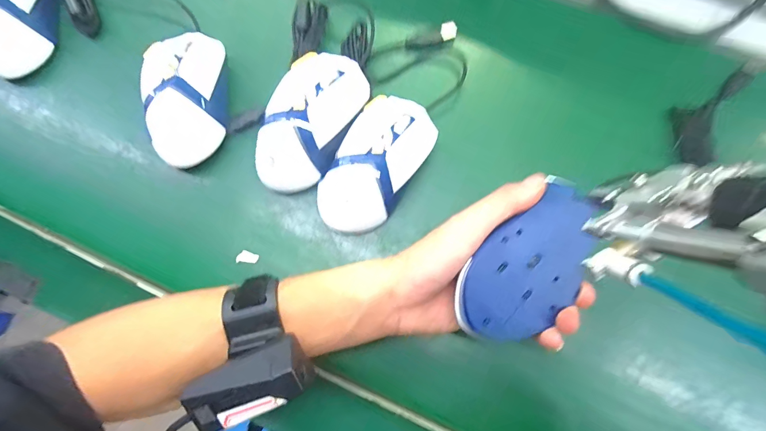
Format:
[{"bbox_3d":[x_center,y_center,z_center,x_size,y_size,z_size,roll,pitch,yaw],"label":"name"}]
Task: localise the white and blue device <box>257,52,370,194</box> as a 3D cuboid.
[{"bbox_3d":[-0.063,-0.079,0.309,0.075,0.047,0.124,27,79,7],"label":"white and blue device"}]

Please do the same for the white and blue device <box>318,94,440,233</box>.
[{"bbox_3d":[-0.004,-0.044,0.307,0.072,0.038,0.129,32,80,8],"label":"white and blue device"}]

